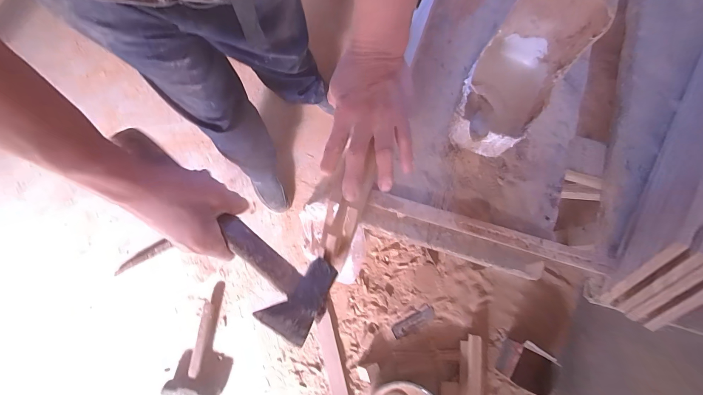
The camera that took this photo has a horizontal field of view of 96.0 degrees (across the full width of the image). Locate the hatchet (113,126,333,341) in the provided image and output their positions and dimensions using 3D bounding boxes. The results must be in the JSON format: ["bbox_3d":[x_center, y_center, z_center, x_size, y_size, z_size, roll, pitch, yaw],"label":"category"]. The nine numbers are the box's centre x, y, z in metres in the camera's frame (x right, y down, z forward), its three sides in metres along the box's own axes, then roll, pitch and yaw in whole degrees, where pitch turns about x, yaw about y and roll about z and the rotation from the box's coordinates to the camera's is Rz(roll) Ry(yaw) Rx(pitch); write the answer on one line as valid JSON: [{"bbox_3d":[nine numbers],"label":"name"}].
[{"bbox_3d":[-0.136,0.025,0.348,0.293,0.033,0.082,45,80,3],"label":"hatchet"}]

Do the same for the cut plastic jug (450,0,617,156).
[{"bbox_3d":[0.201,-0.147,0.377,0.103,0.195,0.205,37,80,7],"label":"cut plastic jug"}]

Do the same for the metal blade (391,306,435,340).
[{"bbox_3d":[0.209,0.422,1.058,0.152,0.008,0.049,-26,80,-4],"label":"metal blade"}]

